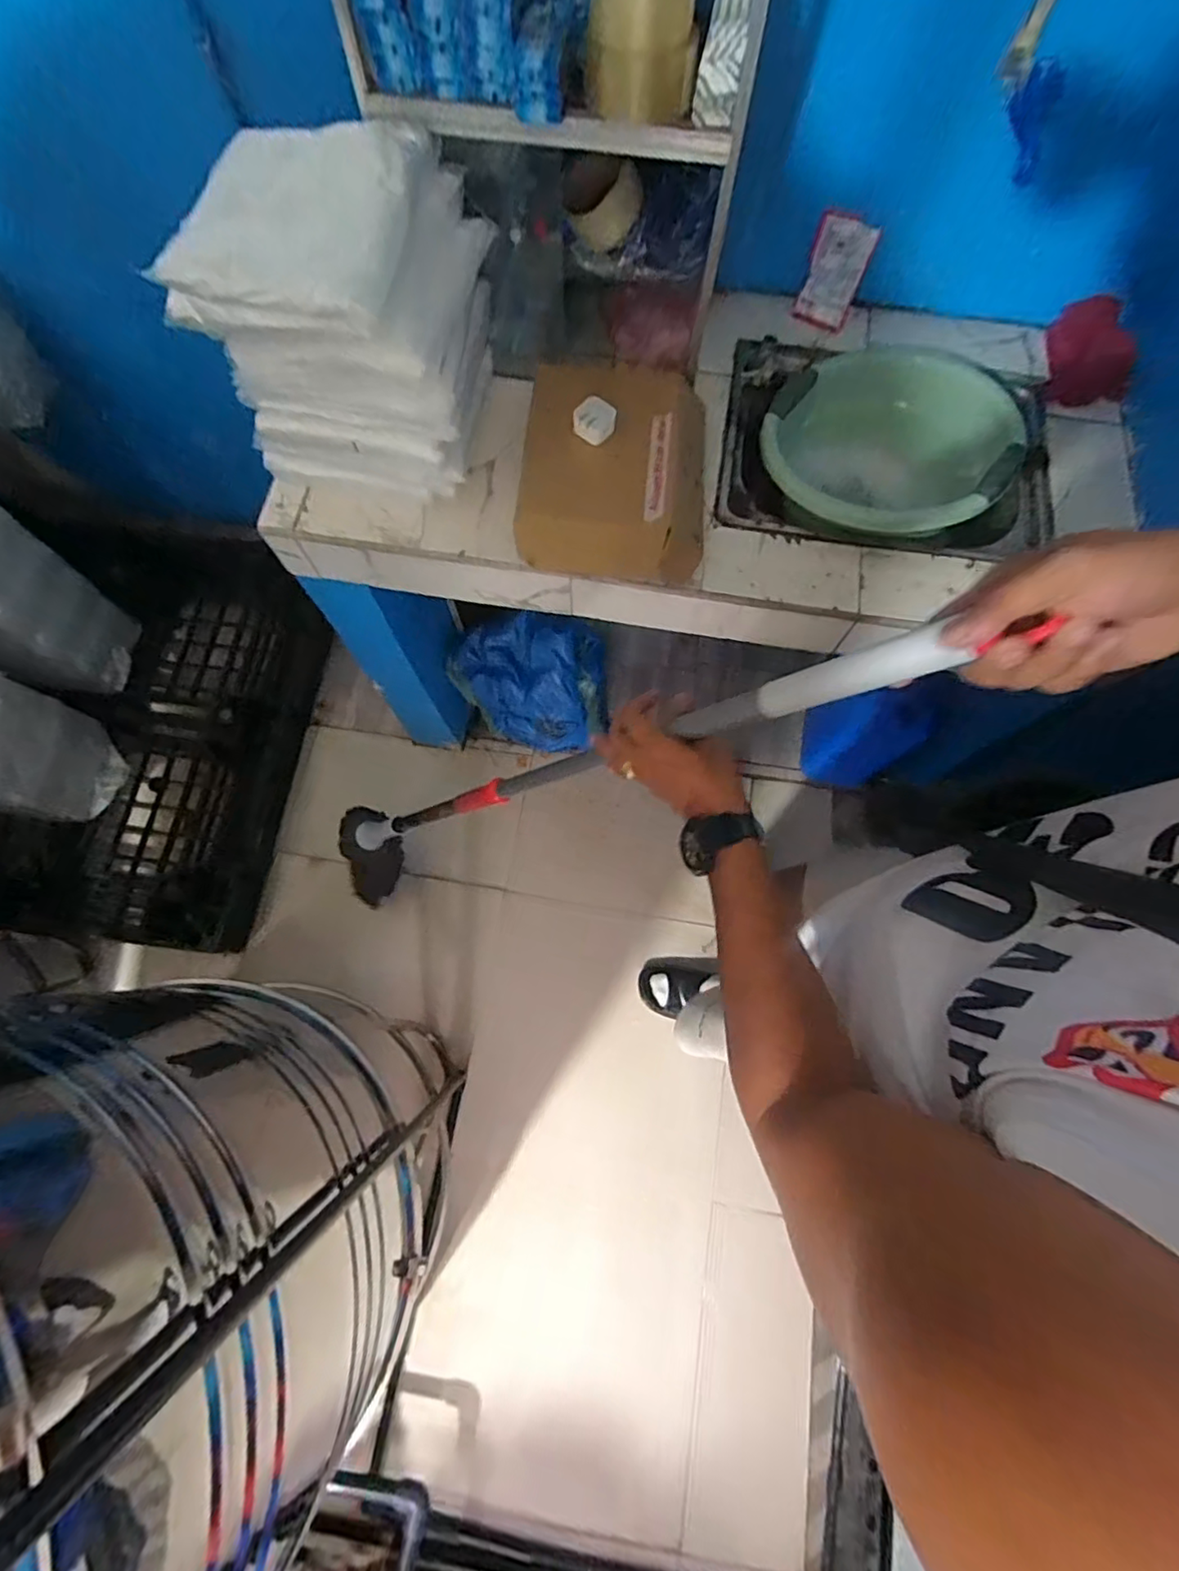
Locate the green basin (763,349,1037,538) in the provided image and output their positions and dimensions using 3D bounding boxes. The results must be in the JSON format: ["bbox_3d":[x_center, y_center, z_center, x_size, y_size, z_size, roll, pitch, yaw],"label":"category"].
[{"bbox_3d":[0.449,-0.518,0.922,0.337,0.147,0.396,34,75,9],"label":"green basin"}]

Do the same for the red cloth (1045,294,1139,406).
[{"bbox_3d":[0.761,-0.659,0.903,0.101,0.069,0.141,7,73,1],"label":"red cloth"}]

